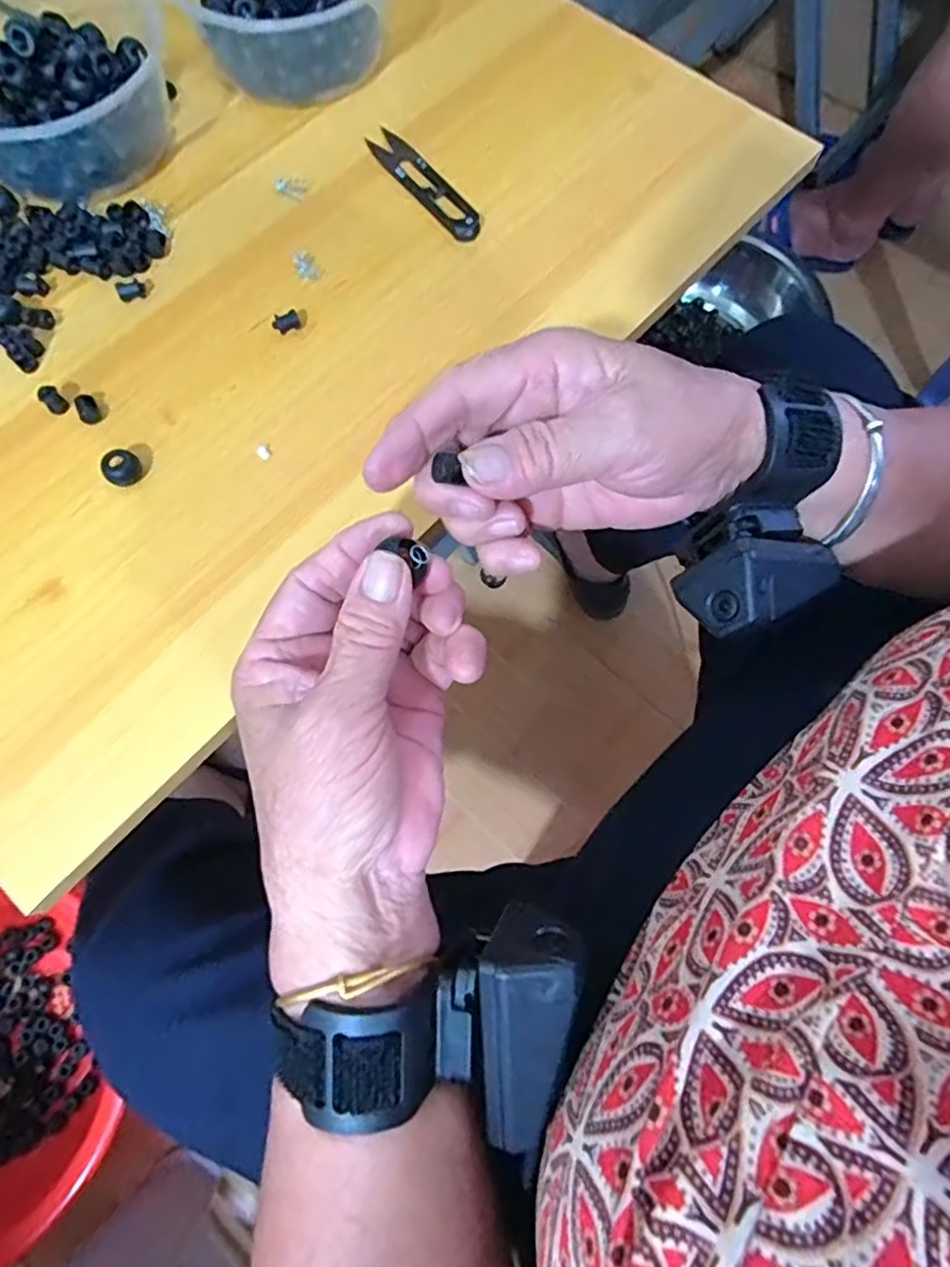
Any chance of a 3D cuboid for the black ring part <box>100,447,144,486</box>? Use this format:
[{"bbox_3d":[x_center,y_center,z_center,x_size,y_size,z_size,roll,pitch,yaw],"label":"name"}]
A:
[{"bbox_3d":[-0.172,-0.081,0.313,0.017,0.011,0.014,-43,79,-12],"label":"black ring part"}]

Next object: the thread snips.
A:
[{"bbox_3d":[-0.030,-0.266,0.376,0.022,0.006,0.097,-38,78,-11],"label":"thread snips"}]

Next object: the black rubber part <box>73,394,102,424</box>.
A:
[{"bbox_3d":[-0.195,-0.113,0.323,0.009,0.009,0.013,-26,76,-8],"label":"black rubber part"}]

